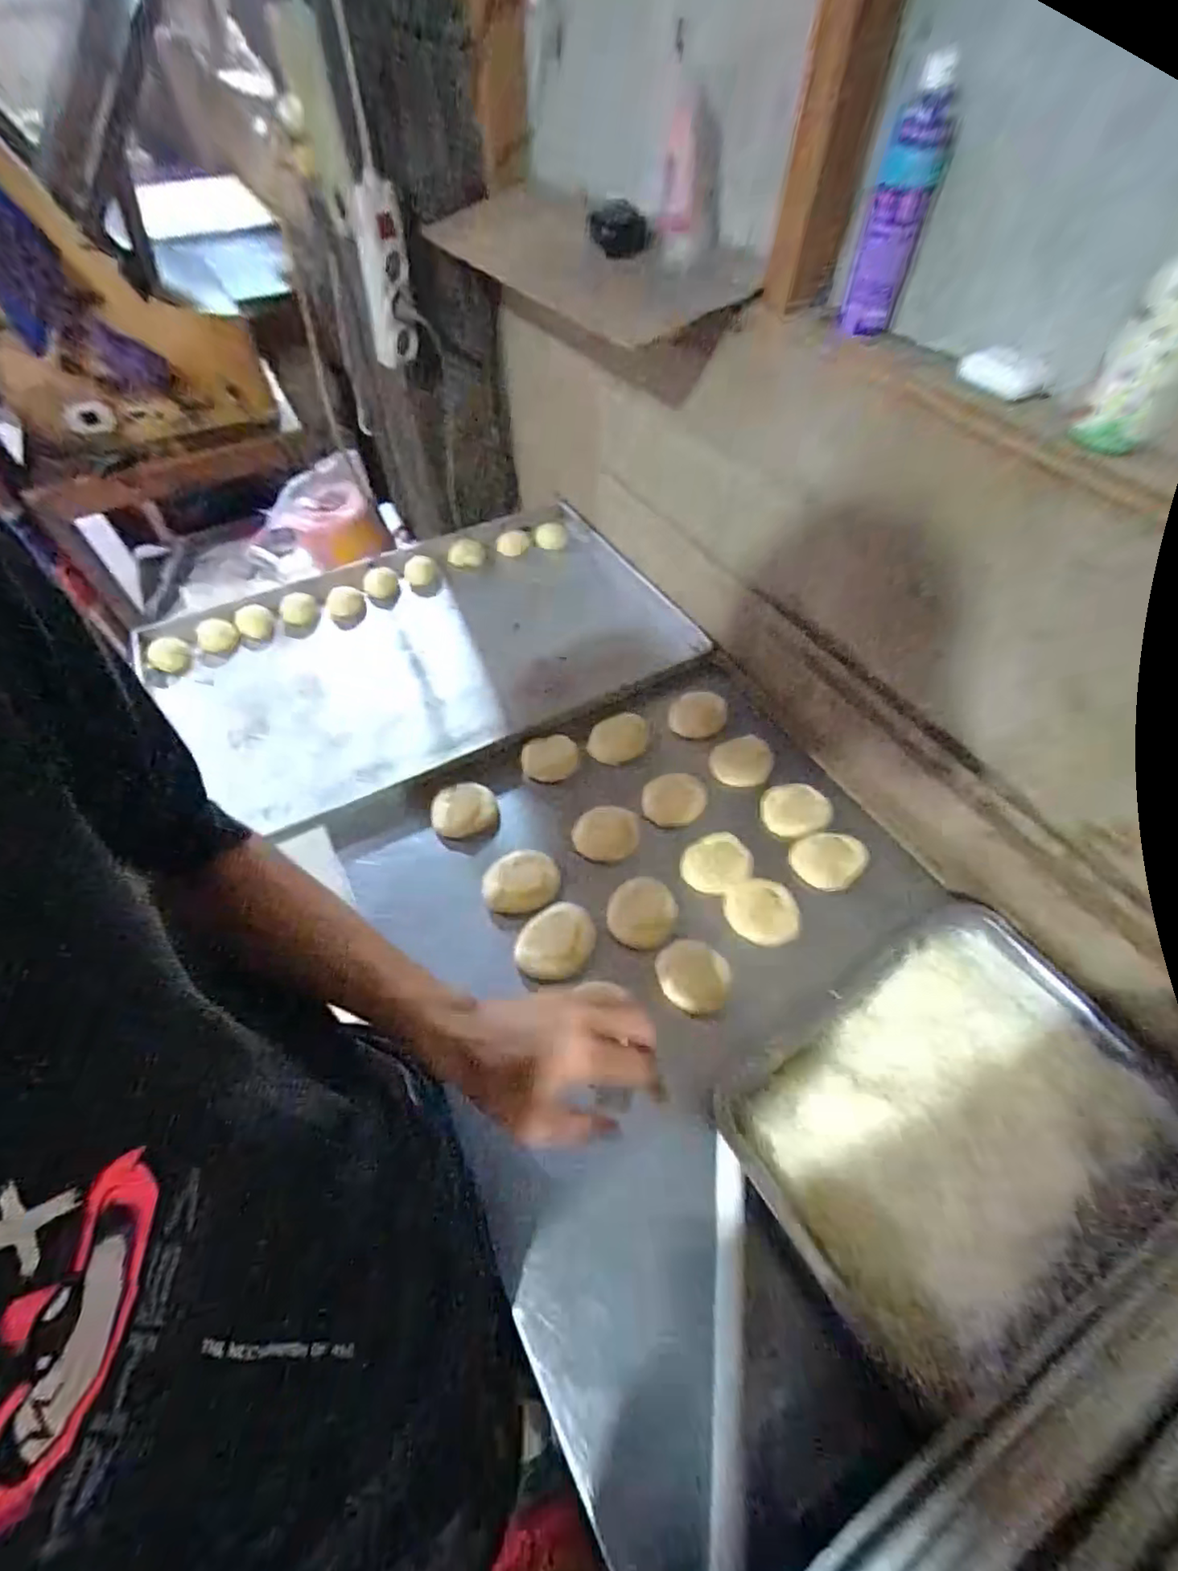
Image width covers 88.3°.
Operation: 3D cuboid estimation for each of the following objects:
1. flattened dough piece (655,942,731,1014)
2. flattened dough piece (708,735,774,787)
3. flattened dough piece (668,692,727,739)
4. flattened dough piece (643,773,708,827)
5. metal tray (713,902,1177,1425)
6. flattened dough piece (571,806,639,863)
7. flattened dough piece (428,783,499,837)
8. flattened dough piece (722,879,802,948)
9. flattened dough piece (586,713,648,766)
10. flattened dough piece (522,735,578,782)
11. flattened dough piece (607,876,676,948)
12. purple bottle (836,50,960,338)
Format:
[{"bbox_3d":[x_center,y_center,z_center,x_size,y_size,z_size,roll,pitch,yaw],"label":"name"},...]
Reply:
[{"bbox_3d":[0.101,0.185,0.591,0.070,0.011,0.061,27,59,19],"label":"flattened dough piece"},{"bbox_3d":[0.187,-0.033,0.746,0.073,0.015,0.074,7,55,6],"label":"flattened dough piece"},{"bbox_3d":[0.143,-0.095,0.794,0.069,0.007,0.076,20,57,15],"label":"flattened dough piece"},{"bbox_3d":[0.102,0.017,0.726,0.078,0.013,0.063,-22,57,-14],"label":"flattened dough piece"},{"bbox_3d":[0.306,0.270,0.505,0.346,0.047,0.242,-28,59,-18],"label":"metal tray"},{"bbox_3d":[0.020,0.056,0.702,0.074,0.012,0.067,3,55,4],"label":"flattened dough piece"},{"bbox_3d":[-0.147,0.029,0.714,0.075,0.009,0.070,-1,54,1],"label":"flattened dough piece"},{"bbox_3d":[0.182,0.129,0.634,0.074,0.008,0.067,23,58,17],"label":"flattened dough piece"},{"bbox_3d":[0.040,-0.061,0.780,0.068,0.006,0.085,38,63,25],"label":"flattened dough piece"},{"bbox_3d":[-0.048,-0.036,0.759,0.068,0.007,0.070,-1,54,1],"label":"flattened dough piece"},{"bbox_3d":[0.057,0.133,0.630,0.070,0.019,0.066,-1,54,1],"label":"flattened dough piece"},{"bbox_3d":[0.242,-0.449,0.474,0.046,0.151,0.060,16,56,12],"label":"purple bottle"}]

